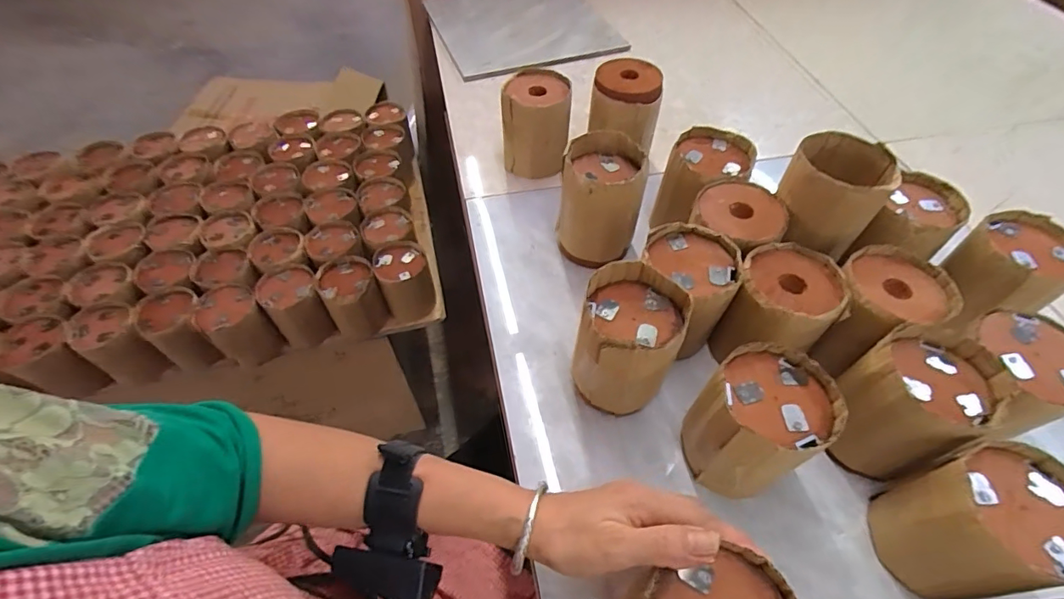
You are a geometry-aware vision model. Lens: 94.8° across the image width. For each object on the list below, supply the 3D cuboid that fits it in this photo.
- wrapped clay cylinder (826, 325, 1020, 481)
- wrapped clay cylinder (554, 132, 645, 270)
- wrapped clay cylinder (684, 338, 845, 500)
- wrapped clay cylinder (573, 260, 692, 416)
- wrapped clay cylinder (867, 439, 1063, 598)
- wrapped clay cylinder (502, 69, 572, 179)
[{"bbox_3d":[0.296,0.087,0.396,0.086,0.112,0.080,1,53,-1],"label":"wrapped clay cylinder"},{"bbox_3d":[0.069,-0.101,0.525,0.076,0.125,0.082,2,53,1],"label":"wrapped clay cylinder"},{"bbox_3d":[0.173,0.100,0.387,0.084,0.108,0.080,1,53,-1],"label":"wrapped clay cylinder"},{"bbox_3d":[0.080,0.043,0.424,0.075,0.123,0.084,20,55,13],"label":"wrapped clay cylinder"},{"bbox_3d":[0.309,0.160,0.346,0.086,0.111,0.078,-13,54,-12],"label":"wrapped clay cylinder"},{"bbox_3d":[0.004,-0.223,0.629,0.083,0.105,0.078,3,53,1],"label":"wrapped clay cylinder"}]

